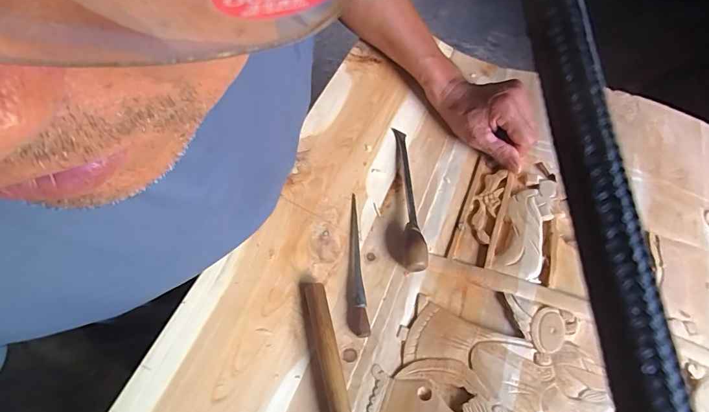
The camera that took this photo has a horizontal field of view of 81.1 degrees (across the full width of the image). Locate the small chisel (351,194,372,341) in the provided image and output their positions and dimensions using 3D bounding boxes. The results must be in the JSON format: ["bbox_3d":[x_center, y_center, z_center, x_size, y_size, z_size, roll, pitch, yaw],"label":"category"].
[{"bbox_3d":[0.002,0.058,0.432,0.013,0.010,0.153,-2,59,-7],"label":"small chisel"}]

